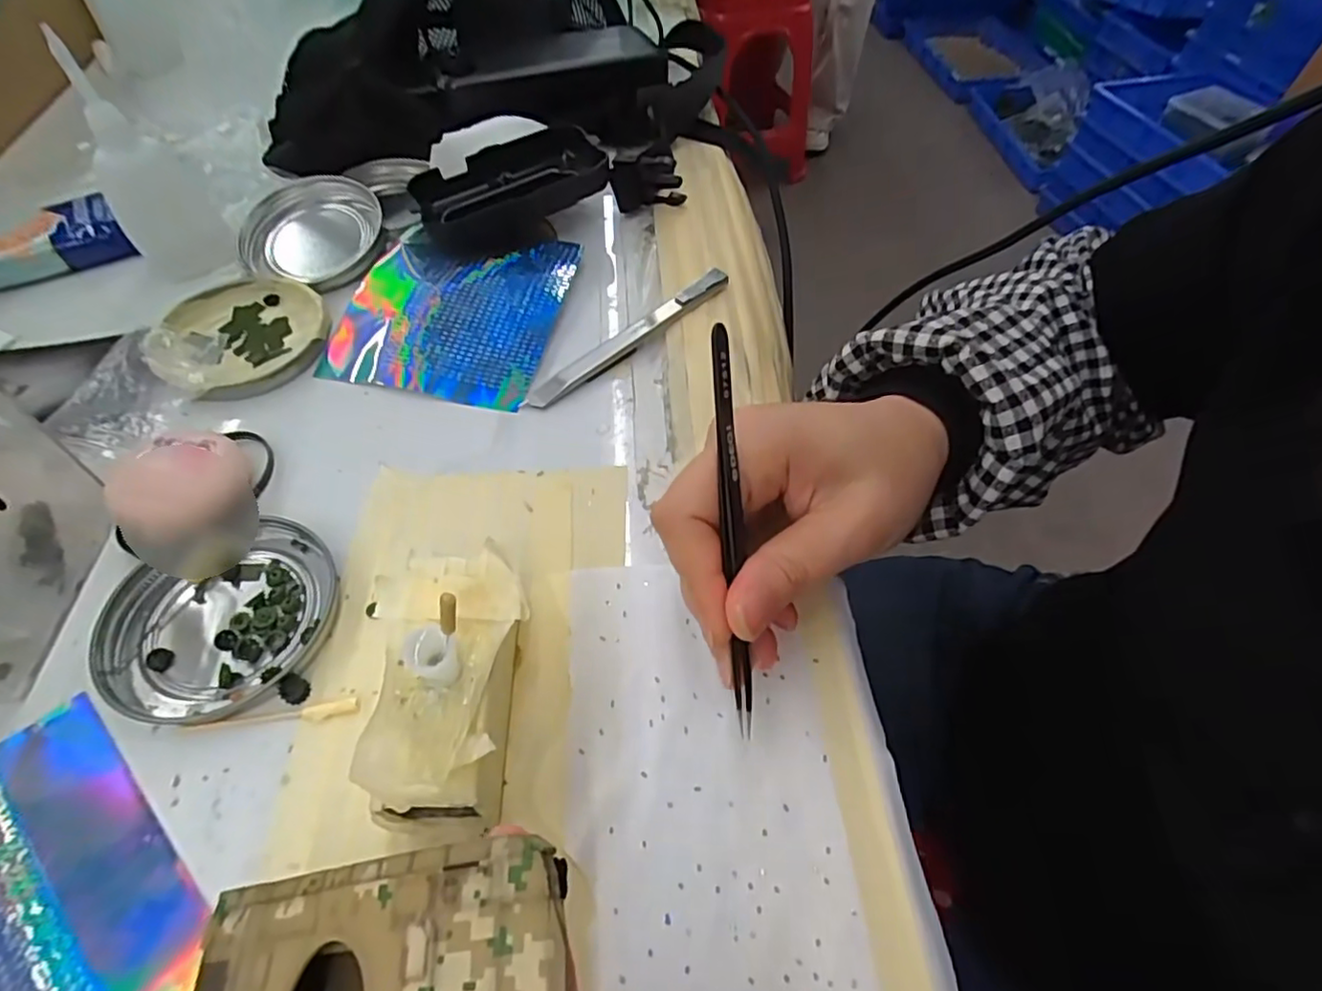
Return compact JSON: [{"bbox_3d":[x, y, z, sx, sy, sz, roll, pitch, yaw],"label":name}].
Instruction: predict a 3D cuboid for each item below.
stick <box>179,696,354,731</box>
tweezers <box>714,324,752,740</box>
[{"bbox_3d":[-0.132,0.076,0.215,0.056,0.004,0.006,-8,56,-8],"label":"stick"},{"bbox_3d":[0.023,0.013,0.200,0.006,0.128,0.009,-7,13,-7],"label":"tweezers"}]

